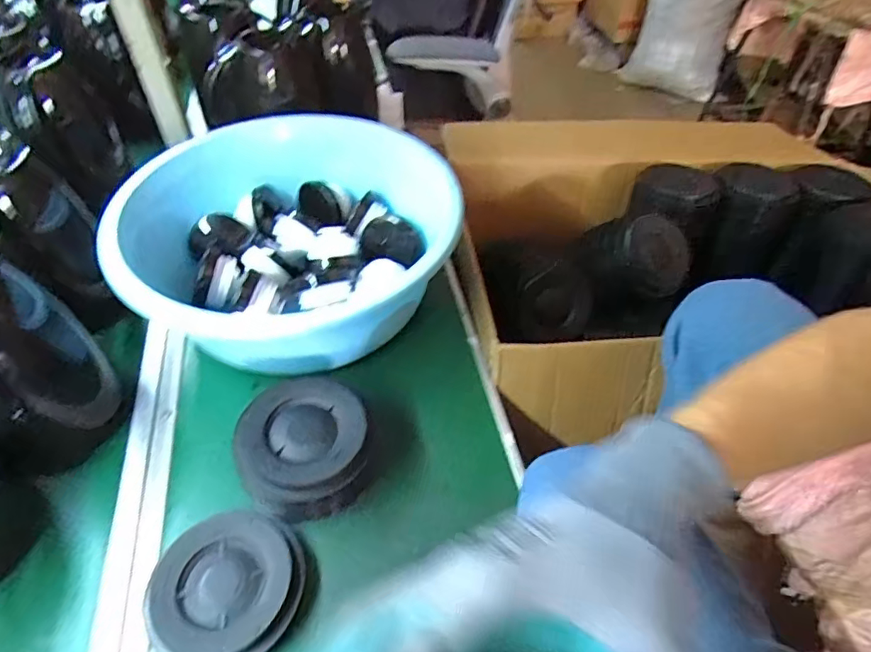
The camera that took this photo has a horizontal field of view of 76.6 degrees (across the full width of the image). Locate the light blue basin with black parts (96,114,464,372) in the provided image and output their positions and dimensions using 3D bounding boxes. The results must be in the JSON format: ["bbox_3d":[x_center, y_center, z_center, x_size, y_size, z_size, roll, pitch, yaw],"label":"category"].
[{"bbox_3d":[-0.161,-0.101,0.673,0.325,0.141,0.329,0,48,0],"label":"light blue basin with black parts"}]

